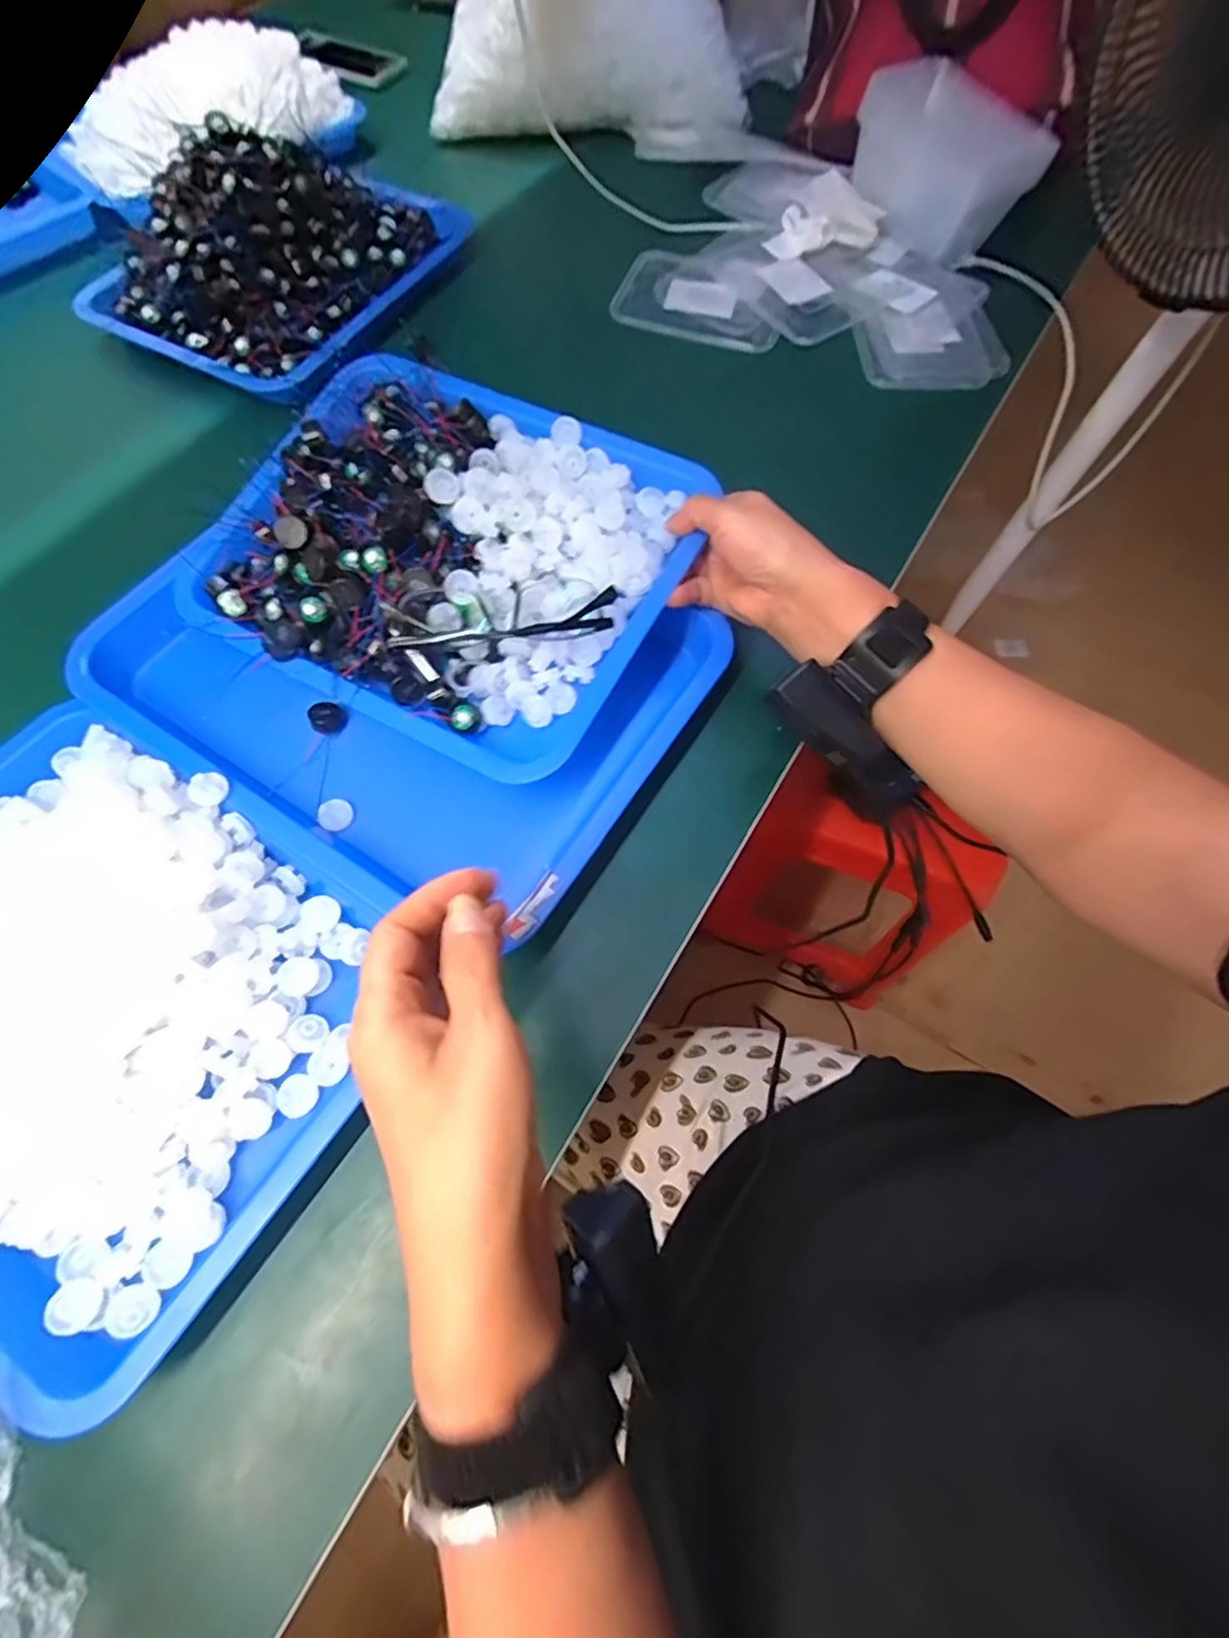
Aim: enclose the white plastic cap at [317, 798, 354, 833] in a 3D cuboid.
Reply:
[{"bbox_3d":[-0.180,-0.003,0.405,0.021,0.008,0.021,0,67,-1],"label":"white plastic cap"}]

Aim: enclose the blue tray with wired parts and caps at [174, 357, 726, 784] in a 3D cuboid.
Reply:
[{"bbox_3d":[-0.118,-0.191,0.425,0.311,0.058,0.258,28,81,9],"label":"blue tray with wired parts and caps"}]

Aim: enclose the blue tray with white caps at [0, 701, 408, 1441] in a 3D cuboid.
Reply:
[{"bbox_3d":[-0.294,0.088,0.347,0.334,0.045,0.256,31,70,11],"label":"blue tray with white caps"}]

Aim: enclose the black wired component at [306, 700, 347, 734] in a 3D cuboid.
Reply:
[{"bbox_3d":[-0.193,-0.068,0.426,0.022,0.013,0.020,0,67,-1],"label":"black wired component"}]

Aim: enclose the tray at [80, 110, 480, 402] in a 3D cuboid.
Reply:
[{"bbox_3d":[-0.319,-0.537,0.576,0.259,0.093,0.284,23,68,8],"label":"tray"}]

